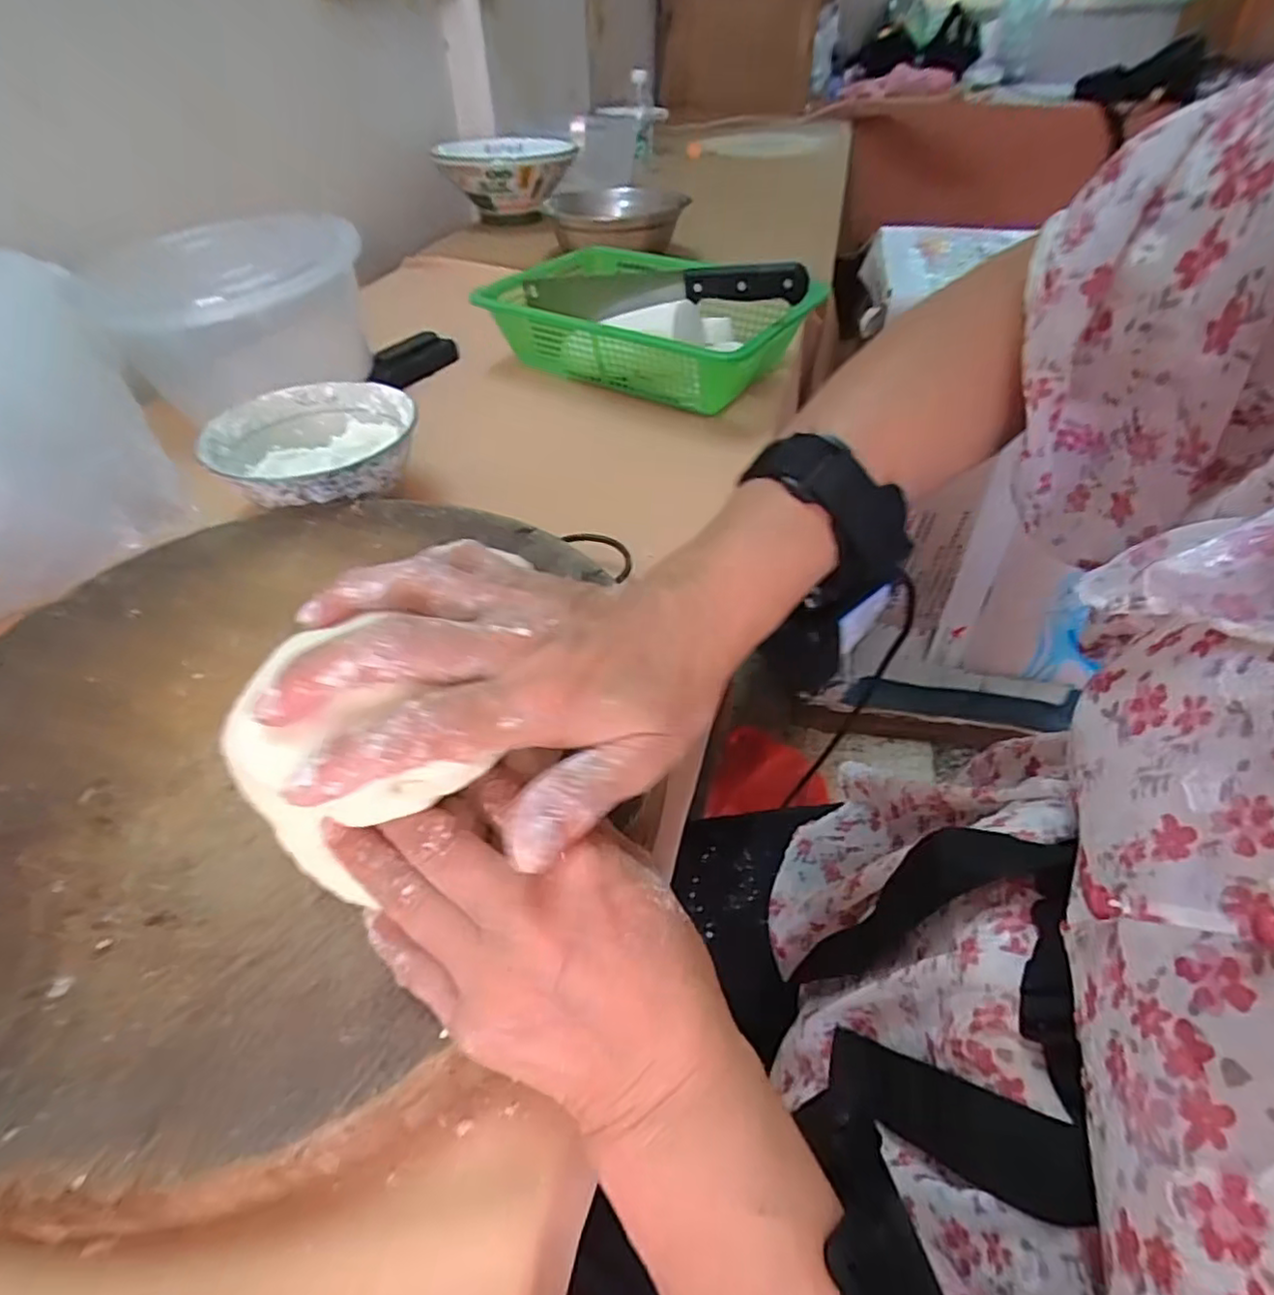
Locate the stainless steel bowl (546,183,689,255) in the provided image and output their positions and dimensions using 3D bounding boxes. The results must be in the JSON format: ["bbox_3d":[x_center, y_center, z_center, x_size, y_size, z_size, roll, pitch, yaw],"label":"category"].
[{"bbox_3d":[-0.023,-0.583,0.892,0.188,0.050,0.173,-10,45,-9],"label":"stainless steel bowl"}]

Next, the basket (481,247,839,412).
[{"bbox_3d":[0.015,-0.335,0.665,0.292,0.085,0.222,23,49,24],"label":"basket"}]

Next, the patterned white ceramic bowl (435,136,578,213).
[{"bbox_3d":[-0.213,-0.760,1.049,0.216,0.106,0.255,-8,44,-7],"label":"patterned white ceramic bowl"}]

